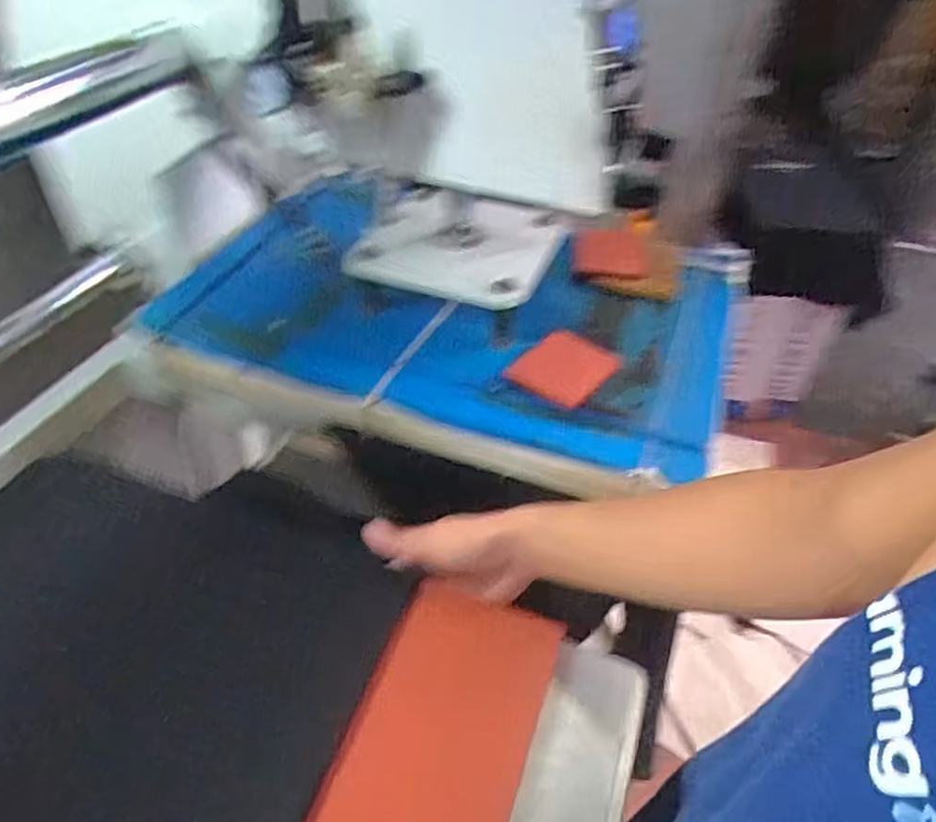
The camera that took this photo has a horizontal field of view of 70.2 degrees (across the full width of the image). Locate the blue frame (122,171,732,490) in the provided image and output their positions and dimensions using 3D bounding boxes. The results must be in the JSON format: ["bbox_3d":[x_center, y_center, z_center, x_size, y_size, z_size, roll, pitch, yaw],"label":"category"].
[{"bbox_3d":[0.006,-0.142,0.716,0.533,0.094,0.360,16,45,14],"label":"blue frame"}]

